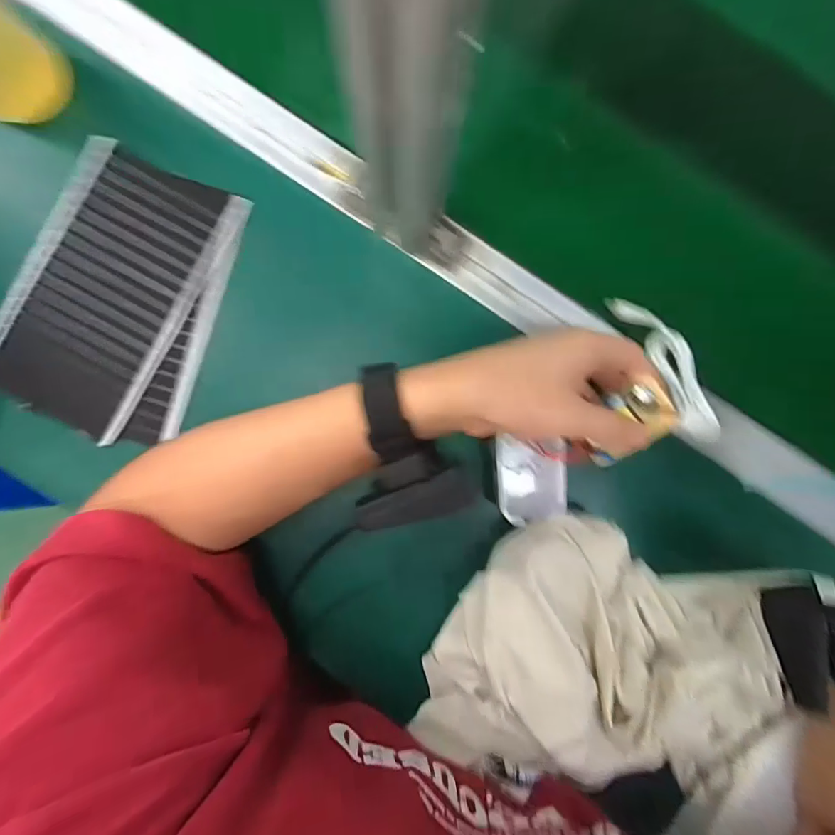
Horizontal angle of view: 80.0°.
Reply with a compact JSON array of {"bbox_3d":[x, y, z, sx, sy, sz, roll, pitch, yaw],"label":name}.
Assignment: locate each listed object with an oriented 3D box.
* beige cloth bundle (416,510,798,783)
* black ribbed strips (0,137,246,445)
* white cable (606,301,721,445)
[{"bbox_3d":[0.127,0.175,0.342,0.226,0.059,0.199,16,89,-2],"label":"beige cloth bundle"},{"bbox_3d":[-0.227,-0.088,0.369,0.115,0.026,0.201,26,88,-2],"label":"black ribbed strips"},{"bbox_3d":[0.187,-0.040,0.369,0.031,0.020,0.121,-27,90,-2],"label":"white cable"}]

